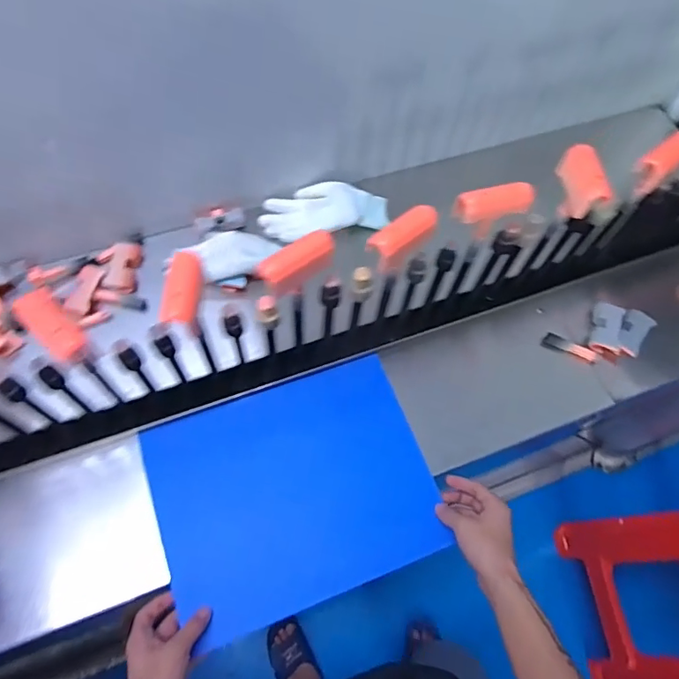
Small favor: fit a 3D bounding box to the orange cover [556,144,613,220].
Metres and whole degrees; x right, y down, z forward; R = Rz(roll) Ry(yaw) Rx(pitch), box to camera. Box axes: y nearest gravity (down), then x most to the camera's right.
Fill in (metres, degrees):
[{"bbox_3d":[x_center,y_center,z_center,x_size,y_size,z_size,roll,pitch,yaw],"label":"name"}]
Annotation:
[{"bbox_3d":[0.271,-0.178,0.585,0.030,0.064,0.081,-8,65,-7],"label":"orange cover"}]

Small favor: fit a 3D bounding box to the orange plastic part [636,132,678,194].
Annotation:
[{"bbox_3d":[0.388,-0.213,0.612,0.091,0.041,0.032,-36,71,-18],"label":"orange plastic part"}]

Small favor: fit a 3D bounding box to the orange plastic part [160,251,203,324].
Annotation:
[{"bbox_3d":[-0.148,-0.051,0.477,0.029,0.029,0.074,-1,64,-3],"label":"orange plastic part"}]

